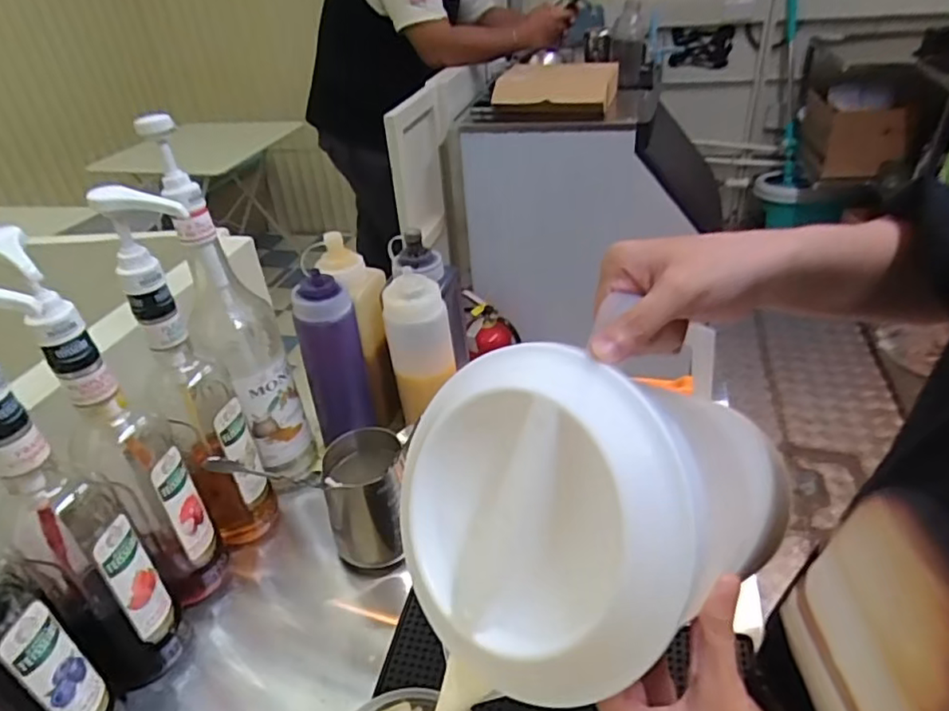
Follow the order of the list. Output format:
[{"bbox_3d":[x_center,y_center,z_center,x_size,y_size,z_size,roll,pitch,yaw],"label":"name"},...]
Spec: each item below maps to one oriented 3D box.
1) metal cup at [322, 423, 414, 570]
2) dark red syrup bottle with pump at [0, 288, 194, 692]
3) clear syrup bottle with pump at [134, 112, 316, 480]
[{"bbox_3d":[-0.100,0.137,0.603,0.081,0.110,0.089,-7,34,-2],"label":"metal cup"},{"bbox_3d":[-0.300,0.115,0.447,0.068,0.371,0.086,20,42,32],"label":"dark red syrup bottle with pump"},{"bbox_3d":[-0.236,-0.031,0.615,0.075,0.379,0.085,-16,36,-16],"label":"clear syrup bottle with pump"}]

